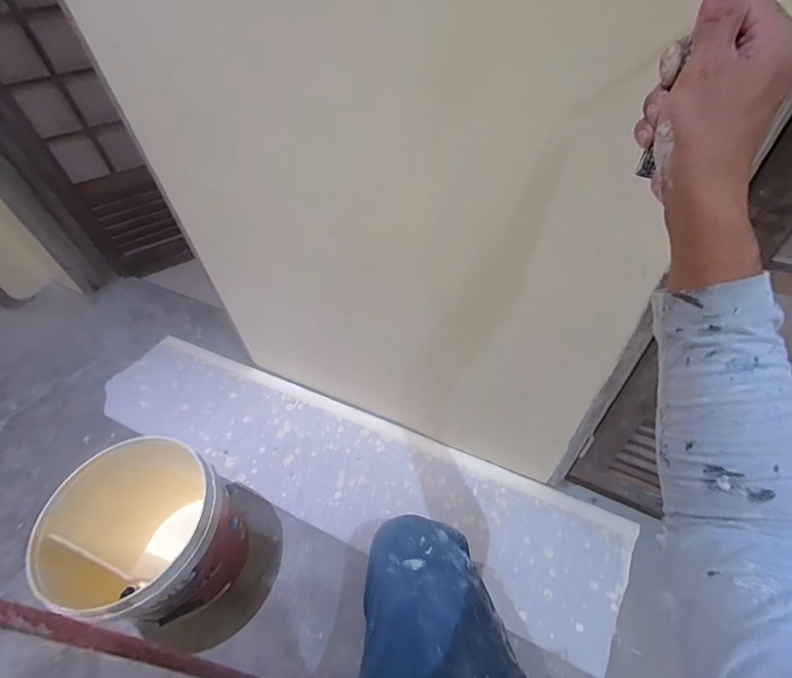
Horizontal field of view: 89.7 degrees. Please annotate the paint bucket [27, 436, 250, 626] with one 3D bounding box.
[{"bbox_3d":[-0.469,0.411,0.834,0.294,0.329,0.280,24,56,24],"label":"paint bucket"}]

